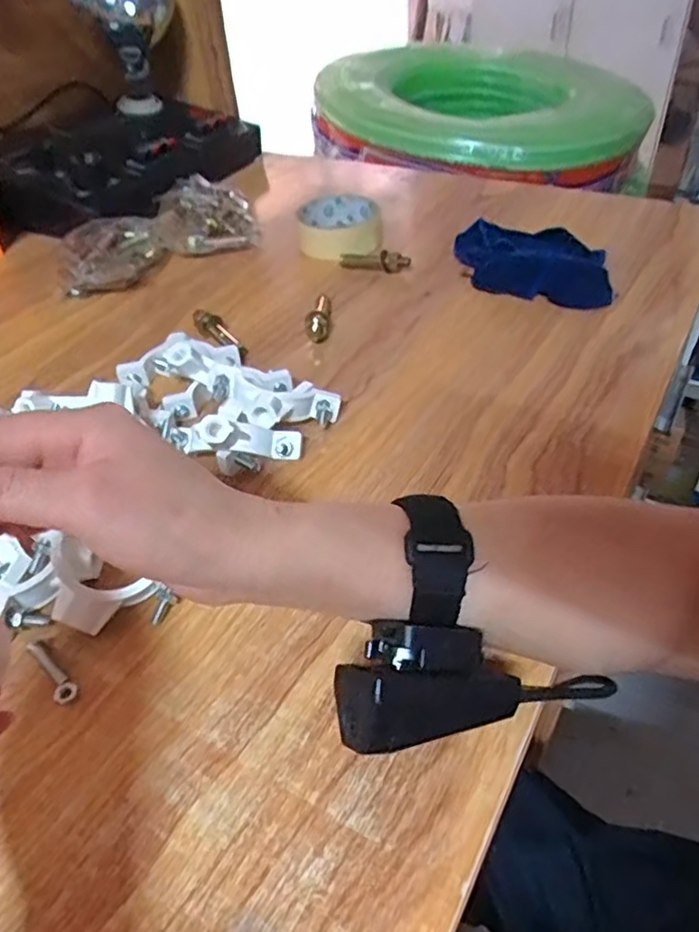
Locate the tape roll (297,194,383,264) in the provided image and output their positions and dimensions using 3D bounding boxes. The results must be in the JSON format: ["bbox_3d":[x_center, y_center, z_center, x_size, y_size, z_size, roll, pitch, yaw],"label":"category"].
[{"bbox_3d":[-0.009,-0.235,0.640,0.080,0.028,0.098,1,42,6],"label":"tape roll"}]

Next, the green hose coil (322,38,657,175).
[{"bbox_3d":[0.183,-0.558,1.022,0.505,0.116,0.447,22,49,26],"label":"green hose coil"}]

